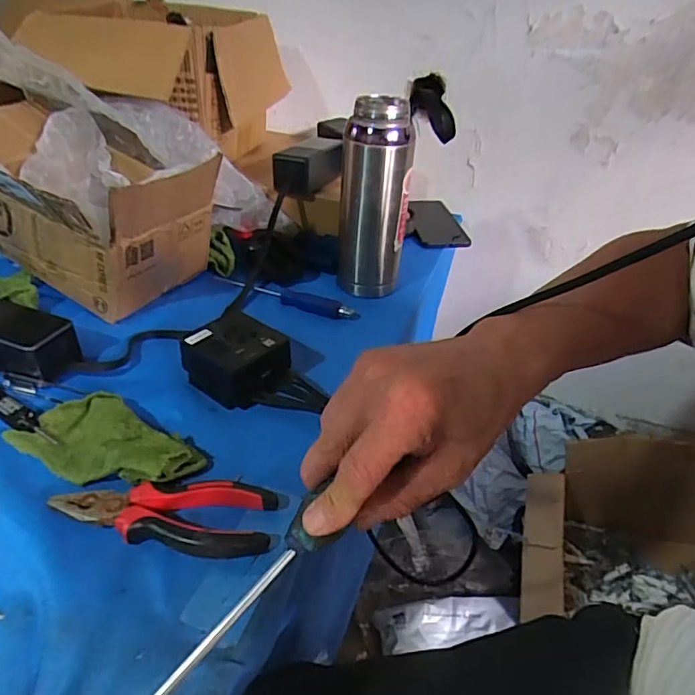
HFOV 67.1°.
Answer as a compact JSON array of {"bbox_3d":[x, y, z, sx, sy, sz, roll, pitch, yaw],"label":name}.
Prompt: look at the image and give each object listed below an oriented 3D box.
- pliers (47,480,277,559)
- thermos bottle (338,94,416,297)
[{"bbox_3d":[-0.130,0.116,0.383,0.150,0.019,0.060,7,35,4],"label":"pliers"},{"bbox_3d":[0.031,-0.171,0.616,0.081,0.209,0.066,4,36,0],"label":"thermos bottle"}]

